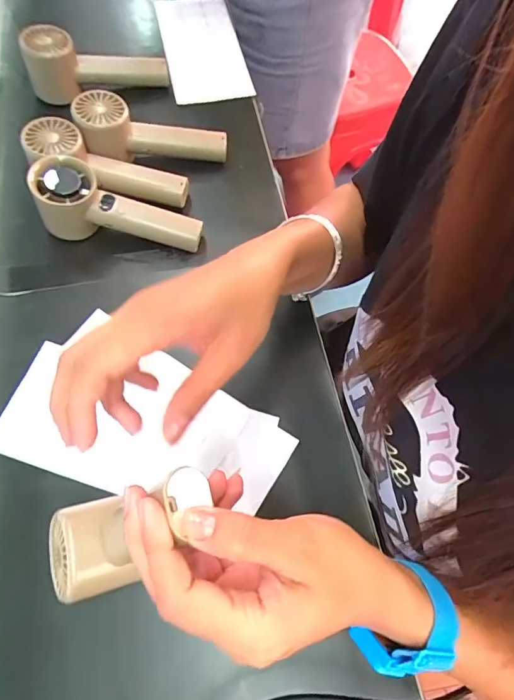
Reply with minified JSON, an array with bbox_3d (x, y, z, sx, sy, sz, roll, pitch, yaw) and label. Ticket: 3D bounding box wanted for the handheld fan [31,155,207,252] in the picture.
[{"bbox_3d":[-0.133,-0.136,0.411,0.154,0.058,0.056,14,67,-12],"label":"handheld fan"}]

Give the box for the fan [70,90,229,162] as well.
[{"bbox_3d":[-0.114,-0.237,0.452,0.161,0.041,0.054,2,66,-18],"label":"fan"}]

